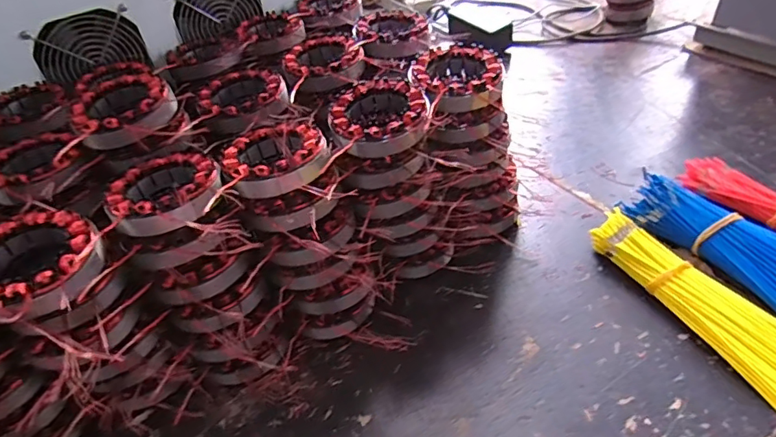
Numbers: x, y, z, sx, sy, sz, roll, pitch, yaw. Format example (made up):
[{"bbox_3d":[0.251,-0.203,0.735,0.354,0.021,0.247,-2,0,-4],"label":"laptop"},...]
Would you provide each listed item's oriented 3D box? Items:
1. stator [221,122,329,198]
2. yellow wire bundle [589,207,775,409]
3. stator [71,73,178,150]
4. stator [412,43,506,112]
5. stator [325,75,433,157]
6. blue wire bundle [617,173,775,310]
[{"bbox_3d":[-0.093,-0.048,0.427,0.086,0.036,0.089,-5,41,1],"label":"stator"},{"bbox_3d":[0.292,0.075,0.458,0.075,0.034,0.240,-20,43,-15],"label":"yellow wire bundle"},{"bbox_3d":[-0.239,-0.096,0.459,0.081,0.033,0.081,-4,41,3],"label":"stator"},{"bbox_3d":[0.066,-0.133,0.479,0.083,0.024,0.090,-4,41,3],"label":"stator"},{"bbox_3d":[-0.008,-0.090,0.452,0.084,0.032,0.090,-10,42,-4],"label":"stator"},{"bbox_3d":[0.348,0.036,0.485,0.092,0.048,0.242,-27,45,-21],"label":"blue wire bundle"}]

